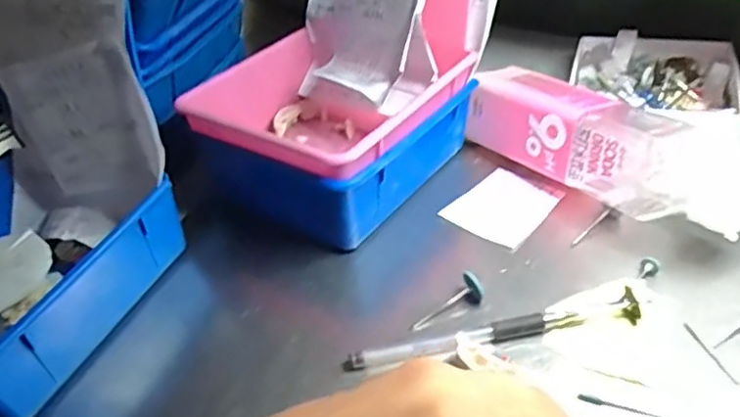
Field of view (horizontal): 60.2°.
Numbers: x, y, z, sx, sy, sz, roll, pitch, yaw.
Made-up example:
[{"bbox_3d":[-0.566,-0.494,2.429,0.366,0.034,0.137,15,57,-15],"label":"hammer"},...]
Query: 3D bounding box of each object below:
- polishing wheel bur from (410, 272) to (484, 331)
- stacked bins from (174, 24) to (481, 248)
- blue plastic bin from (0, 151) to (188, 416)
[{"bbox_3d":[0.045,0.058,0.378,0.049,0.014,0.012,-36,46,-9],"label":"polishing wheel bur"},{"bbox_3d":[-0.027,-0.064,0.481,0.149,0.079,0.163,20,47,30],"label":"stacked bins"},{"bbox_3d":[-0.231,0.041,0.404,0.158,0.061,0.165,12,44,20],"label":"blue plastic bin"}]

